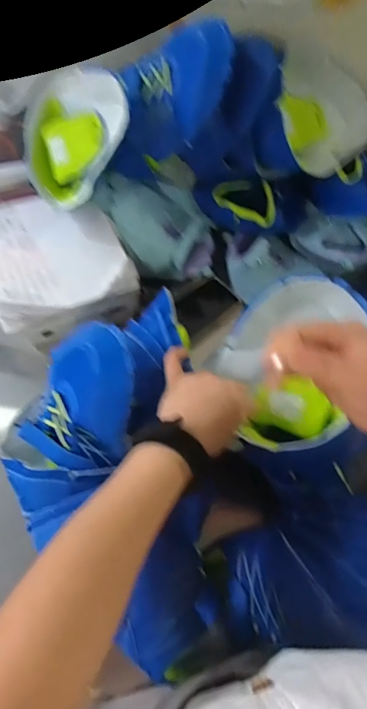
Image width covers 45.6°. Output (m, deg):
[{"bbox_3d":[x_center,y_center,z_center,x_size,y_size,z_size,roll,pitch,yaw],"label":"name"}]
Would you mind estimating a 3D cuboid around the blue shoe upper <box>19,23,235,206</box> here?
[{"bbox_3d":[-0.075,-0.308,0.570,0.301,0.106,0.145,-18,62,19],"label":"blue shoe upper"}]

